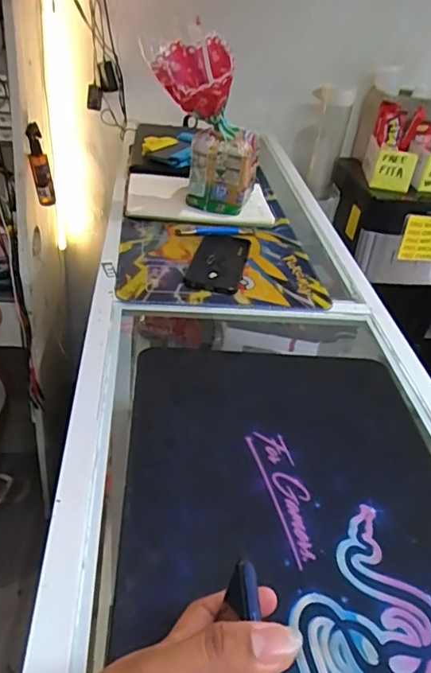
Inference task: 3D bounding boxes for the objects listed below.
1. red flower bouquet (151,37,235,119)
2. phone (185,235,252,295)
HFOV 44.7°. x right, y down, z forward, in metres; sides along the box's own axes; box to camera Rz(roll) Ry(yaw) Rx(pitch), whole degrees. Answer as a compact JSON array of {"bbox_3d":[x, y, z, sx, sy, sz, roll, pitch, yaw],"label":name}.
[{"bbox_3d":[-0.036,-0.398,0.810,0.119,0.104,0.084,5,35,-4],"label":"red flower bouquet"},{"bbox_3d":[0.006,-0.112,0.783,0.078,0.011,0.174,10,35,4],"label":"phone"}]

